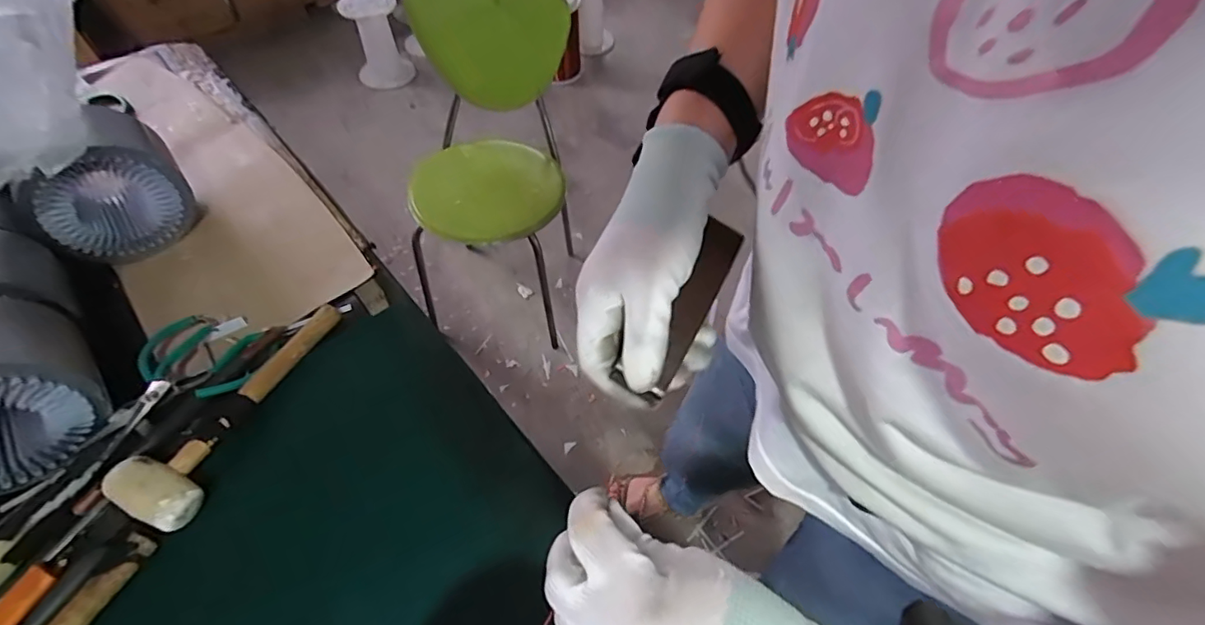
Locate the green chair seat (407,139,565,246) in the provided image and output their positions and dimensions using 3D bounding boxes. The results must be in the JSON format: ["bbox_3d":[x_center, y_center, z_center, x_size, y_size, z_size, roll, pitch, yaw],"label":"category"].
[{"bbox_3d":[-0.255,-0.282,1.237,0.331,0.030,0.322,1,54,-2],"label":"green chair seat"}]

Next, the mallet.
[{"bbox_3d":[-0.359,0.084,0.549,0.074,0.039,0.253,19,56,11],"label":"mallet"}]

